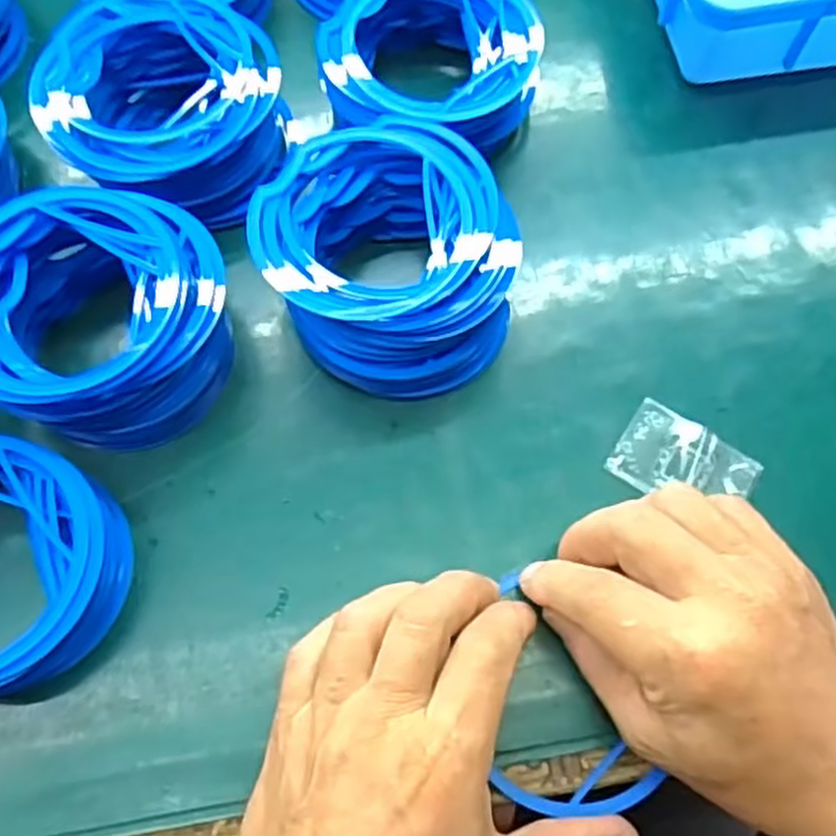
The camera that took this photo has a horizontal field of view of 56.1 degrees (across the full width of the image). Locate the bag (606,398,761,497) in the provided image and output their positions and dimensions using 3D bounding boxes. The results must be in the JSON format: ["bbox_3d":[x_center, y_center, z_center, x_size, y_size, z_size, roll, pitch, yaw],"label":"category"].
[{"bbox_3d":[0.116,0.021,0.342,0.057,0.004,0.039,32,74,10],"label":"bag"}]

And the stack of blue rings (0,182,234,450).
[{"bbox_3d":[-0.138,-0.043,0.341,0.111,0.053,0.108,-25,71,-10],"label":"stack of blue rings"}]

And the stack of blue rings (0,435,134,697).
[{"bbox_3d":[-0.169,0.059,0.311,0.095,0.034,0.096,8,69,2],"label":"stack of blue rings"}]

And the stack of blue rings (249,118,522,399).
[{"bbox_3d":[-0.012,-0.071,0.354,0.109,0.051,0.117,-26,72,-10],"label":"stack of blue rings"}]

